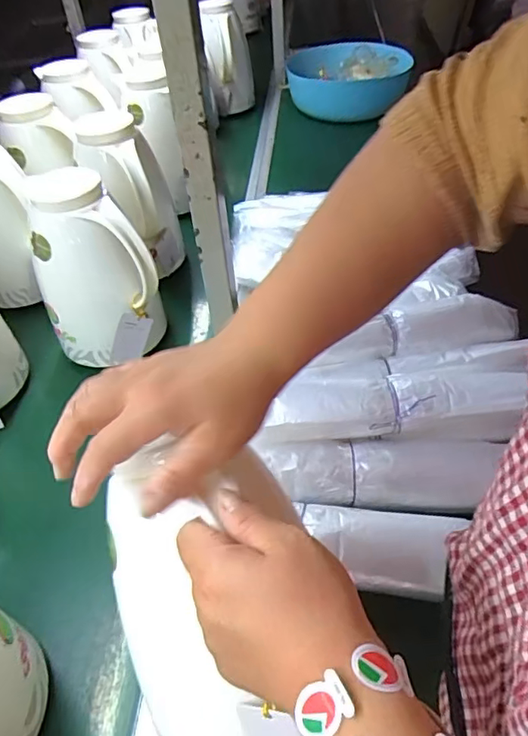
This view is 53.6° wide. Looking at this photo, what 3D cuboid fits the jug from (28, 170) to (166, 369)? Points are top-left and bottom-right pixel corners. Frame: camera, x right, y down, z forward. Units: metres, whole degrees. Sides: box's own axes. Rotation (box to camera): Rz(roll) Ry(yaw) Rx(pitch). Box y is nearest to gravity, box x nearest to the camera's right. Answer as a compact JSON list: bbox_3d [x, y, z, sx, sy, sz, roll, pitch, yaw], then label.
[{"bbox_3d":[-0.243,-0.136,0.717,0.136,0.222,0.155,-28,49,-21],"label":"jug"}]

